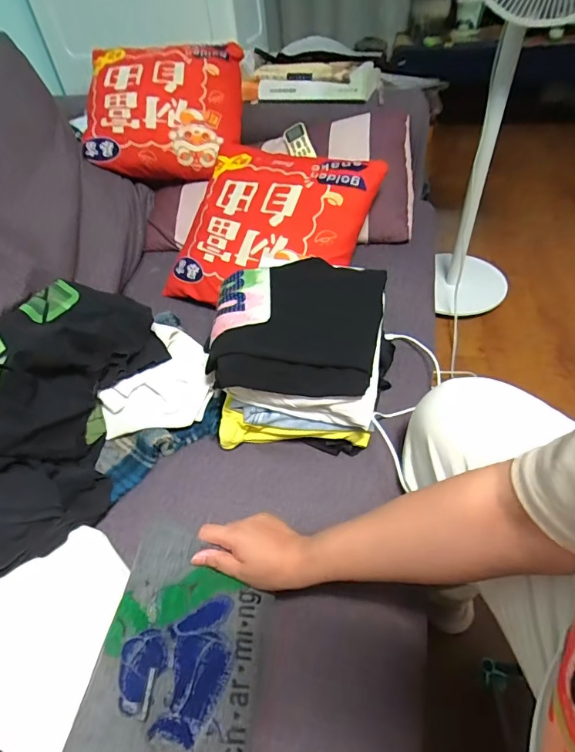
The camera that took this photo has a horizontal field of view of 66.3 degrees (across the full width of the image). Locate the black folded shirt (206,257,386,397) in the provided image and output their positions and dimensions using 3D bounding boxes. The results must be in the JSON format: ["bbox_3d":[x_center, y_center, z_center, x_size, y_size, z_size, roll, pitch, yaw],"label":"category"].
[{"bbox_3d":[0.014,-0.081,0.648,0.254,0.048,0.244,0,47,6],"label":"black folded shirt"}]

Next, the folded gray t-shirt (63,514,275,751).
[{"bbox_3d":[-0.108,0.295,0.456,0.162,0.025,0.231,17,51,-3],"label":"folded gray t-shirt"}]

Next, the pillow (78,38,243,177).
[{"bbox_3d":[-0.271,-0.579,0.978,0.333,0.120,0.287,-1,89,-7],"label":"pillow"}]

